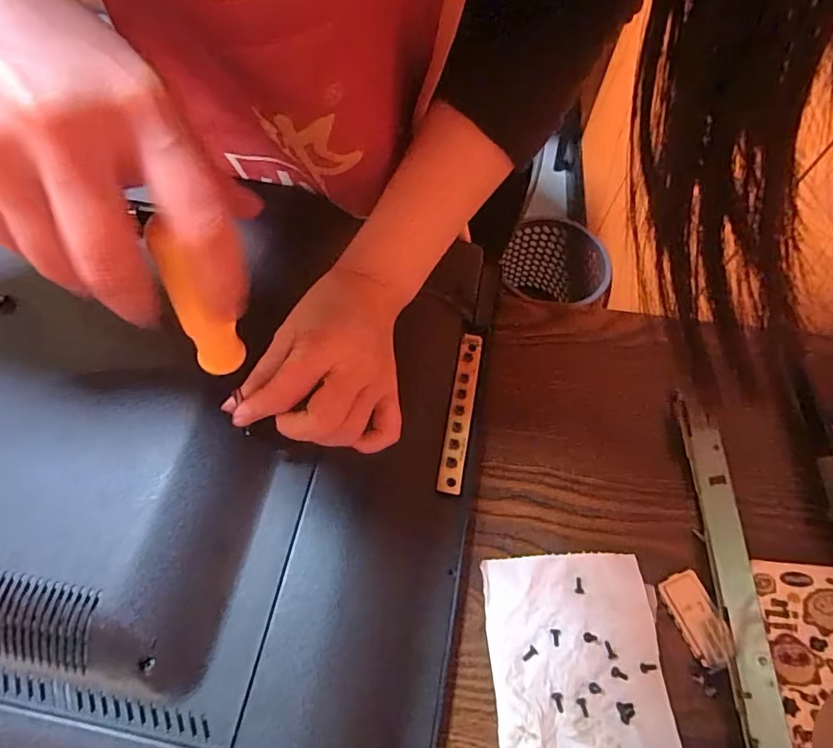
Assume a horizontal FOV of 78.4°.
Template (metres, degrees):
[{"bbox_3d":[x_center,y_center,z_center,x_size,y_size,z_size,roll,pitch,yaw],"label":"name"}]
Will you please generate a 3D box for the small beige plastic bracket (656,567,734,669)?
[{"bbox_3d":[0.168,0.146,0.306,0.026,0.007,0.050,-16,65,-10],"label":"small beige plastic bracket"}]

